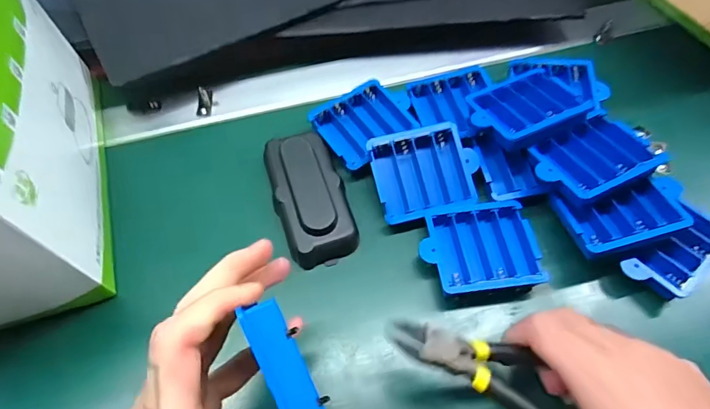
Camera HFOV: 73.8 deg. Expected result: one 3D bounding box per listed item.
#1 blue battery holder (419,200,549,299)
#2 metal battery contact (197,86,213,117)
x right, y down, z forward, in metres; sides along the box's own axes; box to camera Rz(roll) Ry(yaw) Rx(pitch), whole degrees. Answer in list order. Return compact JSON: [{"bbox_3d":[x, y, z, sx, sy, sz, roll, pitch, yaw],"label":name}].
[{"bbox_3d":[0.085,0.033,0.329,0.075,0.019,0.065,-6,59,-2],"label":"blue battery holder"},{"bbox_3d":[-0.132,-0.089,0.413,0.012,0.007,0.026,-2,80,0],"label":"metal battery contact"}]

